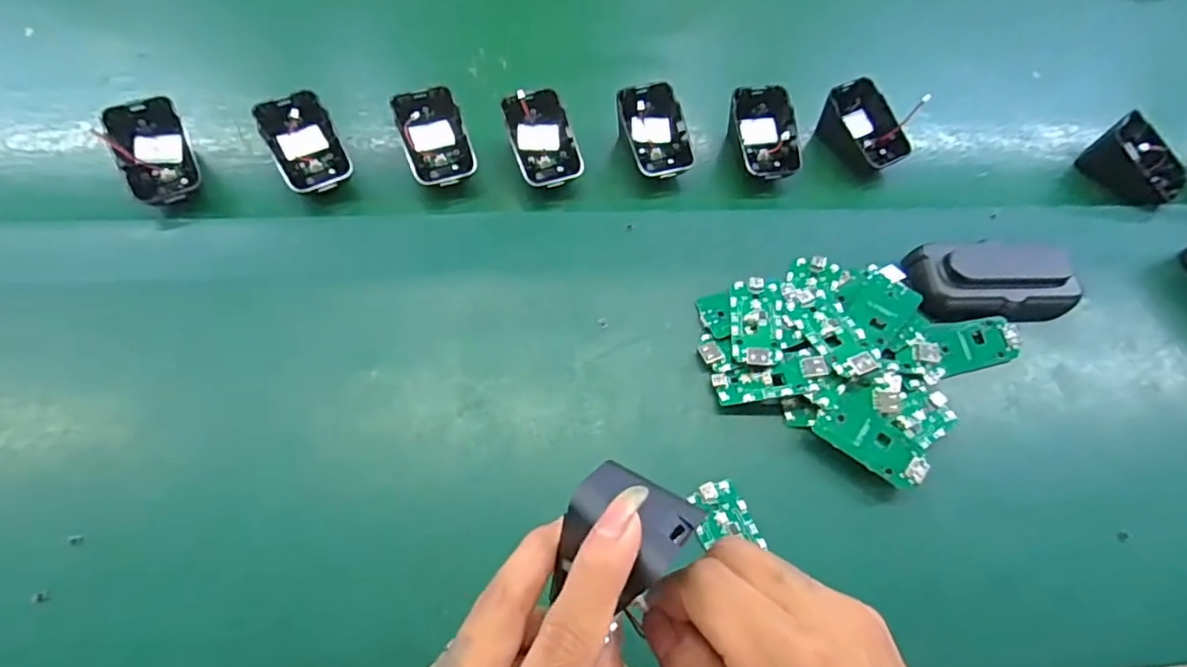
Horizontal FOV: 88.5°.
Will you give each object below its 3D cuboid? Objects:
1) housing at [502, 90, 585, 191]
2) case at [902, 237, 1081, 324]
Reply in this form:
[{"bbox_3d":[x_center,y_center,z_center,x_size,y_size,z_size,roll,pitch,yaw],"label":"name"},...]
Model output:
[{"bbox_3d":[-0.036,-0.137,0.427,0.043,0.014,0.068,-18,88,-4],"label":"housing"},{"bbox_3d":[0.264,-0.036,0.400,0.106,0.029,0.055,-7,61,-7],"label":"case"}]

